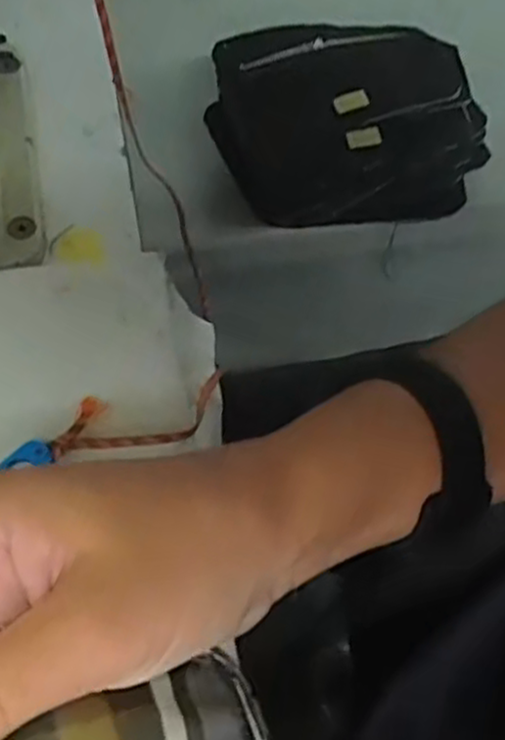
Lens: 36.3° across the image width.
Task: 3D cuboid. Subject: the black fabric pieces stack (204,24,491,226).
[{"bbox_3d":[0.087,-0.222,0.688,0.245,0.079,0.158,-7,67,-6],"label":"black fabric pieces stack"}]

